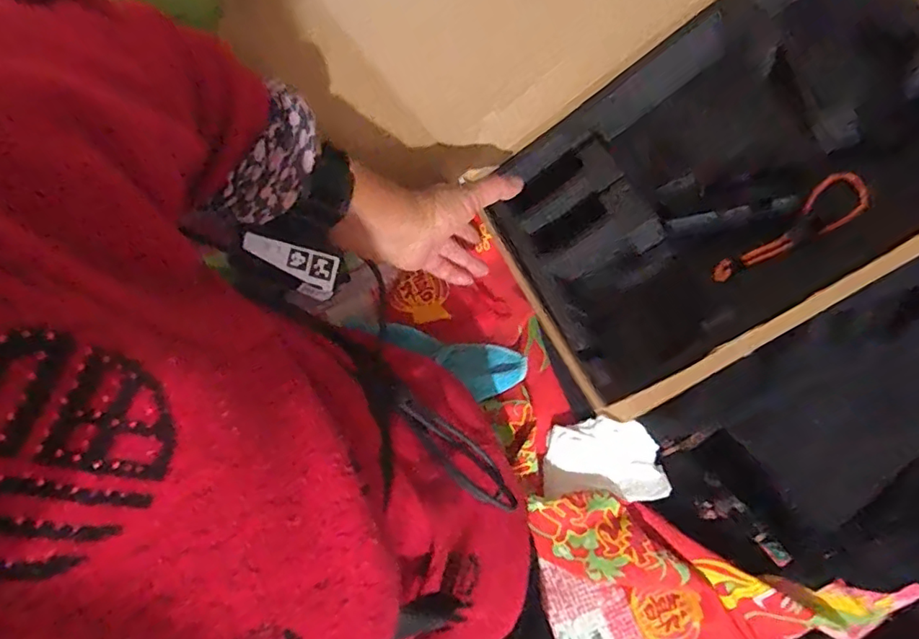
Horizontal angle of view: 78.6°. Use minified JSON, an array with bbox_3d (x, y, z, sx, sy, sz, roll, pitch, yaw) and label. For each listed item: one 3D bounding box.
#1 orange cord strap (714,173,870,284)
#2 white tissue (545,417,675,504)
[{"bbox_3d":[0.262,-0.070,0.450,0.124,0.014,0.036,-35,75,16],"label":"orange cord strap"},{"bbox_3d":[0.141,0.137,0.548,0.108,0.044,0.074,-1,74,0],"label":"white tissue"}]

